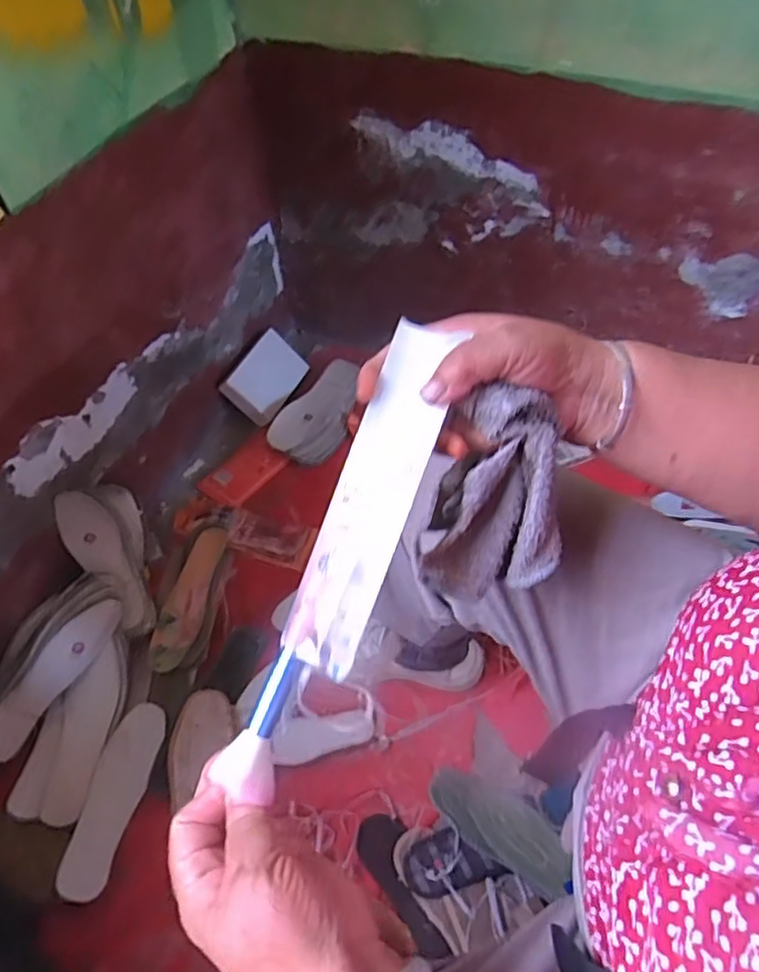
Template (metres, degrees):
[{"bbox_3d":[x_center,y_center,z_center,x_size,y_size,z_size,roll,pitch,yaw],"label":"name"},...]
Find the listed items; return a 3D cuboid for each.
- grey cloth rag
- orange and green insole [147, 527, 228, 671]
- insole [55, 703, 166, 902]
[{"bbox_3d":[0.067,0.008,0.374,0.077,0.115,0.064,6,54,8],"label":"grey cloth rag"},{"bbox_3d":[-0.268,0.153,0.918,0.063,0.018,0.225,7,54,8],"label":"orange and green insole"},{"bbox_3d":[-0.309,0.362,0.753,0.061,0.012,0.209,20,48,-11],"label":"insole"}]

